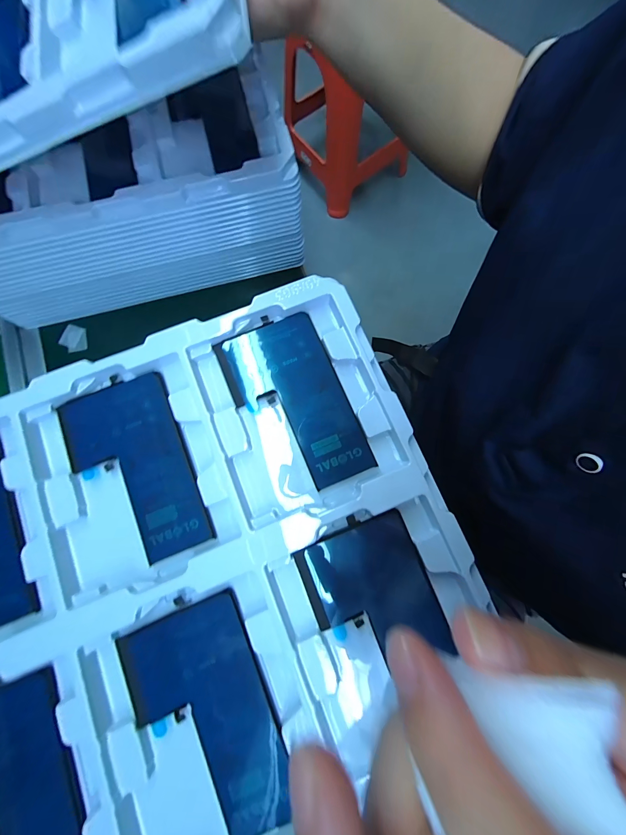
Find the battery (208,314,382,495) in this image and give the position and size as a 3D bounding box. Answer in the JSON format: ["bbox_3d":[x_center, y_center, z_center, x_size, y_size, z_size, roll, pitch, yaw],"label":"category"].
[{"bbox_3d":[-0.012,-0.010,0.190,0.064,0.005,0.109,-24,80,-3],"label":"battery"}]

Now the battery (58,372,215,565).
[{"bbox_3d":[-0.106,0.030,0.180,0.063,0.004,0.108,-24,80,-3],"label":"battery"}]

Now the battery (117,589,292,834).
[{"bbox_3d":[-0.053,0.152,0.156,0.063,0.005,0.108,-24,80,-3],"label":"battery"}]

